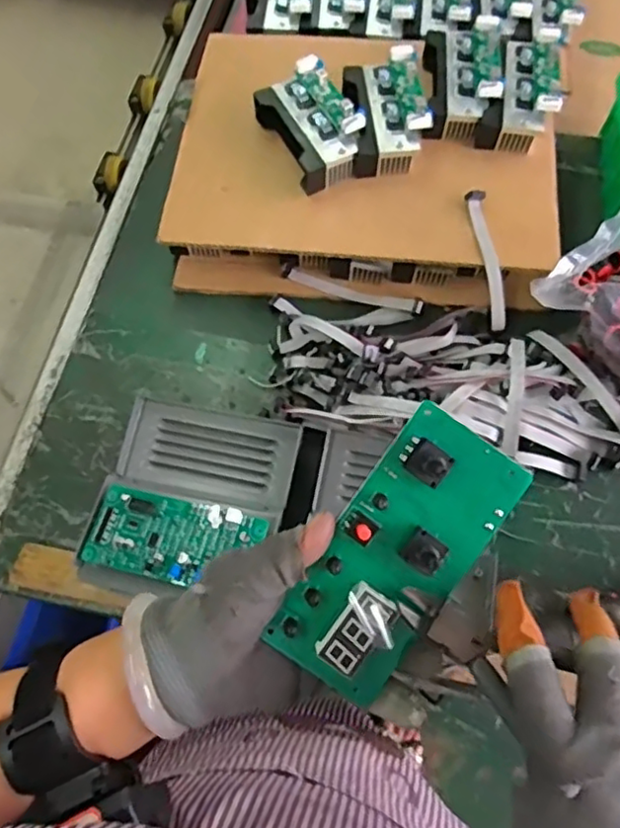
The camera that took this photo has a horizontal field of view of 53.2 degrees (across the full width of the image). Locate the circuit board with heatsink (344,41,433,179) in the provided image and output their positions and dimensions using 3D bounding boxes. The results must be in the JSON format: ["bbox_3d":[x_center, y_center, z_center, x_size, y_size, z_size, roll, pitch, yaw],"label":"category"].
[{"bbox_3d":[0.079,-0.314,0.640,0.078,0.044,0.130,-3,67,1],"label":"circuit board with heatsink"}]

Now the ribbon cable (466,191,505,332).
[{"bbox_3d":[0.173,-0.152,0.603,0.015,0.019,0.141,-9,83,-1],"label":"ribbon cable"}]

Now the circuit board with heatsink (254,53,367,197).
[{"bbox_3d":[0.003,-0.298,0.637,0.078,0.045,0.122,-28,69,-9],"label":"circuit board with heatsink"}]

